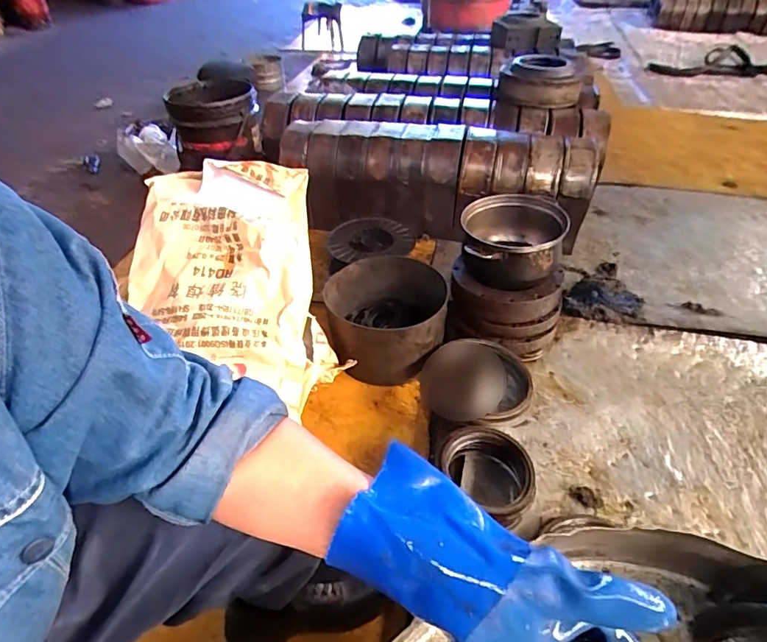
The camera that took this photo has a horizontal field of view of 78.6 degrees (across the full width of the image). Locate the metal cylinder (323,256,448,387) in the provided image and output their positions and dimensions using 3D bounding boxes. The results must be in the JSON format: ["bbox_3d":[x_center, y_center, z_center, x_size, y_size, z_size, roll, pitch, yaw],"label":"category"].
[{"bbox_3d":[0.000,-0.010,1.031,0.260,0.146,0.253,9,41,3],"label":"metal cylinder"}]

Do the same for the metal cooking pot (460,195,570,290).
[{"bbox_3d":[0.270,-0.163,1.000,0.206,0.114,0.226,9,43,10],"label":"metal cooking pot"}]

